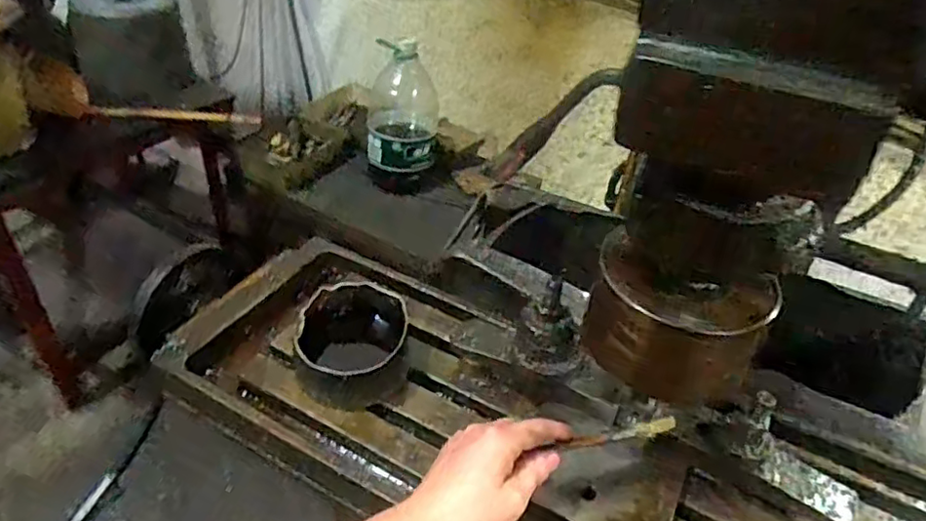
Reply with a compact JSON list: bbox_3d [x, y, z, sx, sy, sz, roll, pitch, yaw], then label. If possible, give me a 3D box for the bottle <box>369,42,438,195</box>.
[{"bbox_3d":[-0.153,-0.360,1.592,0.175,0.366,0.176,2,40,-5],"label":"bottle"}]

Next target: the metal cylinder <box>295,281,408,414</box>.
[{"bbox_3d":[-0.106,0.079,0.596,0.104,0.054,0.110,2,40,-5],"label":"metal cylinder"}]

